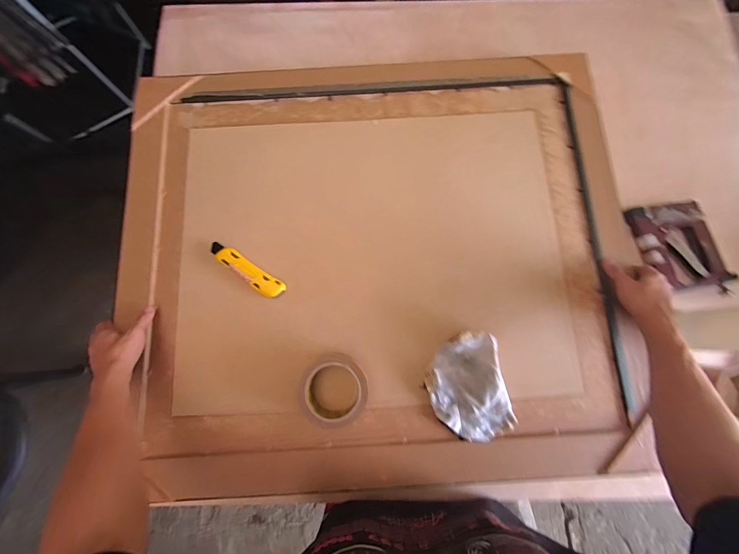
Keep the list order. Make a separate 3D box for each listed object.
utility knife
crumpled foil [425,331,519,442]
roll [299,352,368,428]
[{"bbox_3d":[-0.210,-0.011,0.540,0.147,0.020,0.034,33,79,7],"label":"utility knife"},{"bbox_3d":[0.154,0.174,0.496,0.116,0.032,0.158,-11,78,-3],"label":"crumpled foil"},{"bbox_3d":[-0.054,0.171,0.485,0.101,0.055,0.105,0,77,0],"label":"roll"}]

